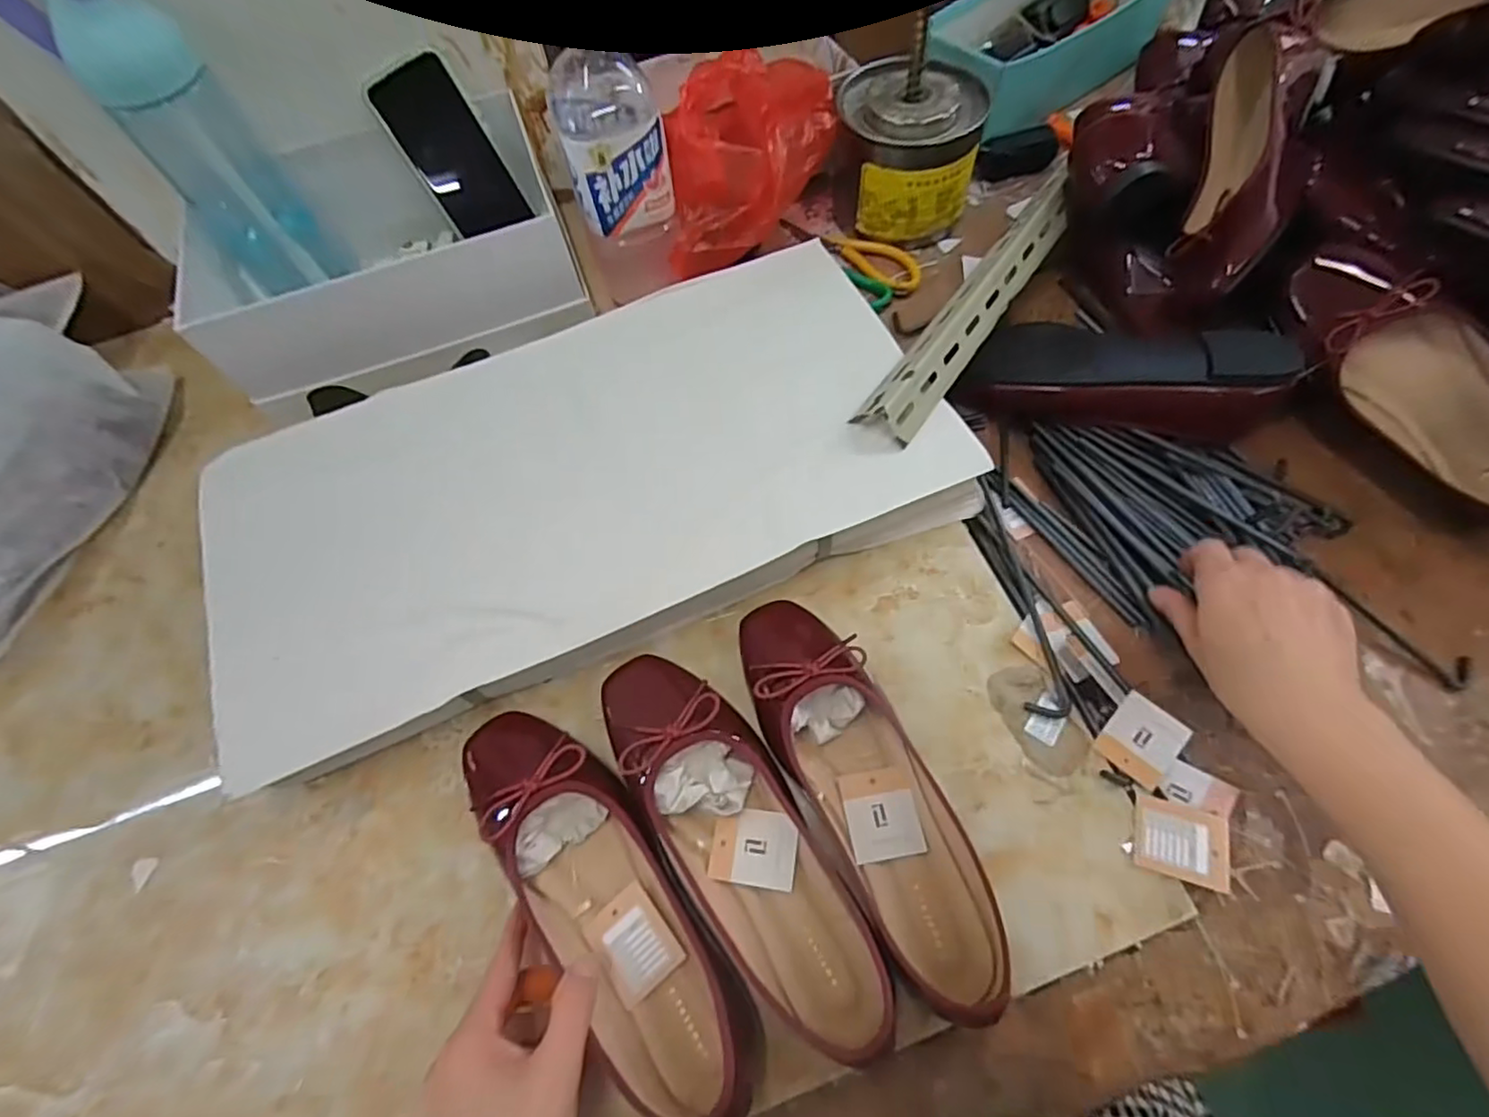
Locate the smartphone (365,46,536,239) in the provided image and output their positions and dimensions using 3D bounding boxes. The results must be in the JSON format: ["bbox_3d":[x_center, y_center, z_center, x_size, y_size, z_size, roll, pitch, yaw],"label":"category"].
[{"bbox_3d":[-0.264,-0.369,0.579,0.073,0.141,0.009,-25,41,5],"label":"smartphone"}]

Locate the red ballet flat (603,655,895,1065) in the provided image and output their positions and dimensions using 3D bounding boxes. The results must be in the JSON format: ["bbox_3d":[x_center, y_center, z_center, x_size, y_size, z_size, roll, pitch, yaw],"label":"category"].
[{"bbox_3d":[-0.006,0.158,0.372,0.078,0.059,0.240,-29,66,-10],"label":"red ballet flat"}]

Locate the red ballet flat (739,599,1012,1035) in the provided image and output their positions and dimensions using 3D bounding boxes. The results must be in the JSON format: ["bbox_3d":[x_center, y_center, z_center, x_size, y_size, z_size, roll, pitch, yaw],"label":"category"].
[{"bbox_3d":[0.075,0.131,0.385,0.084,0.049,0.248,-25,65,-8],"label":"red ballet flat"}]

